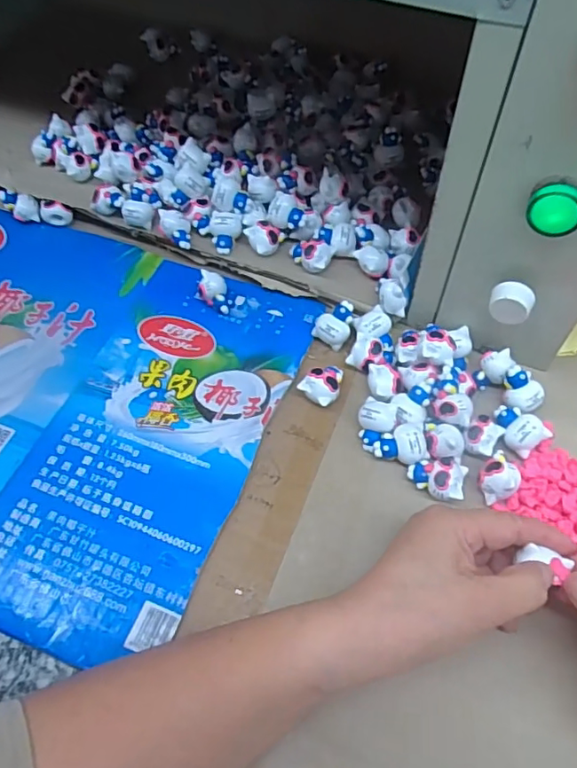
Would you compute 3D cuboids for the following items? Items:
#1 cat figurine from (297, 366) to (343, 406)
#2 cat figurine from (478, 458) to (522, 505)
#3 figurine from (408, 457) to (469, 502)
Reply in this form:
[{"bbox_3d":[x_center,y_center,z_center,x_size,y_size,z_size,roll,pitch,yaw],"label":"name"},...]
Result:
[{"bbox_3d":[0.026,0.001,0.385,0.033,0.020,0.024,-37,63,-20],"label":"cat figurine"},{"bbox_3d":[0.130,0.059,0.341,0.019,0.021,0.025,-22,59,-12],"label":"cat figurine"},{"bbox_3d":[0.095,0.060,0.345,0.034,0.016,0.027,0,56,2],"label":"figurine"}]

